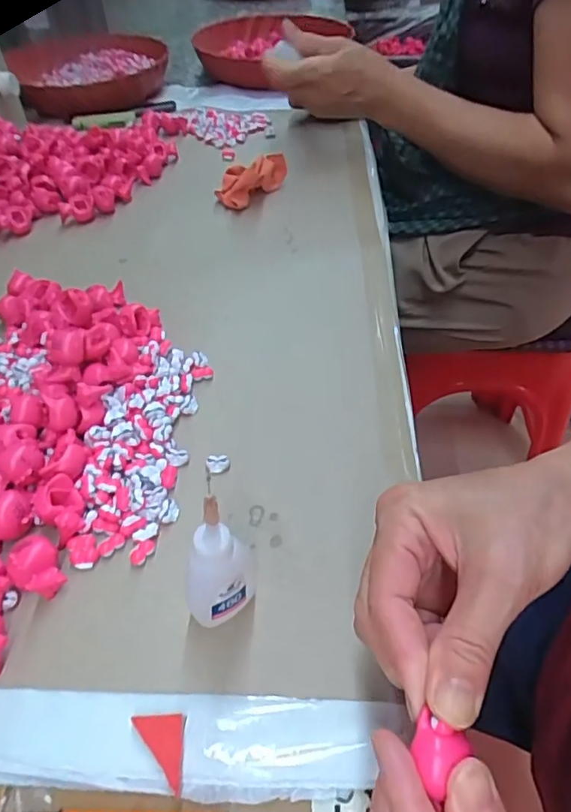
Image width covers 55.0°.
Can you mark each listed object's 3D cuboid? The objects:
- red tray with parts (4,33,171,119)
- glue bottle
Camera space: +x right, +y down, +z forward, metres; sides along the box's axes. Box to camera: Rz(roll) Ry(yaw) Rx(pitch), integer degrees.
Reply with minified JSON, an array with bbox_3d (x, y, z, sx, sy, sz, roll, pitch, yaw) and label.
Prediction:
[{"bbox_3d":[-0.277,-0.483,0.786,0.202,0.043,0.217,-23,51,-19],"label":"red tray with parts"},{"bbox_3d":[-0.032,0.068,0.254,0.032,0.082,0.037,-8,48,-6],"label":"glue bottle"}]

